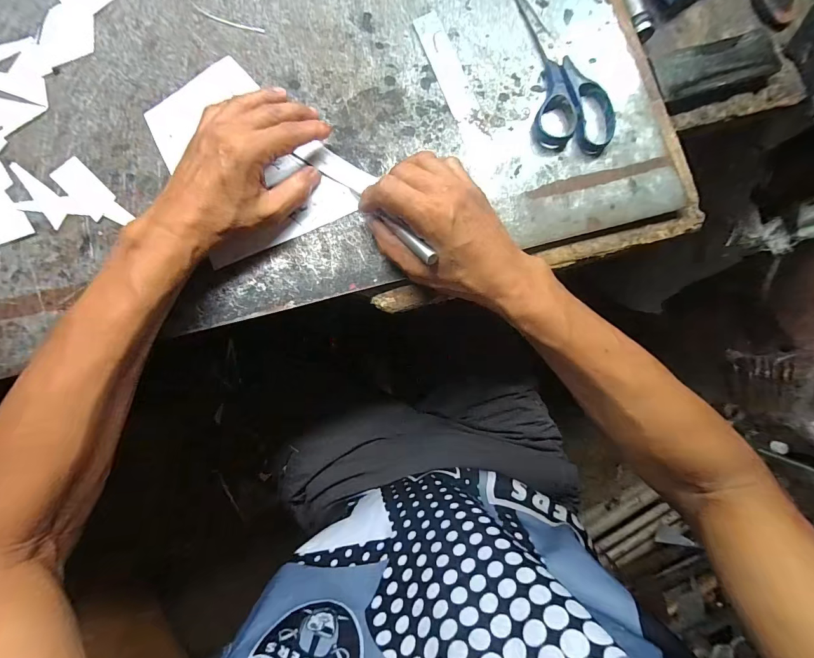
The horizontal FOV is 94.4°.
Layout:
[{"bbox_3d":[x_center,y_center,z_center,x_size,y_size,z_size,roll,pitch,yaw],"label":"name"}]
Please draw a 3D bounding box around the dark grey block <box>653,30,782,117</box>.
[{"bbox_3d":[0.326,-0.274,0.399,0.162,0.015,0.060,-22,91,-6],"label":"dark grey block"}]

